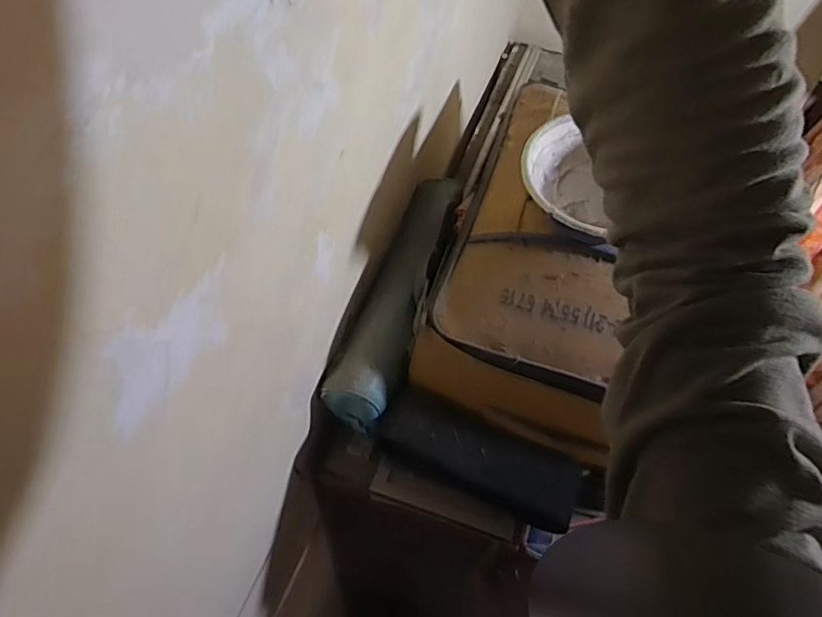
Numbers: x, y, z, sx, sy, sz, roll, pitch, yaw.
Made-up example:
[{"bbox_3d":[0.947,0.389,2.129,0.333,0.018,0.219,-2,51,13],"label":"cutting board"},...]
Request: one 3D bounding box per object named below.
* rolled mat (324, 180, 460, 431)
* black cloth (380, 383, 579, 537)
[{"bbox_3d":[-0.015,-0.032,0.850,0.087,0.095,0.424,17,56,8],"label":"rolled mat"},{"bbox_3d":[0.085,0.188,0.724,0.261,0.084,0.081,23,57,12],"label":"black cloth"}]

